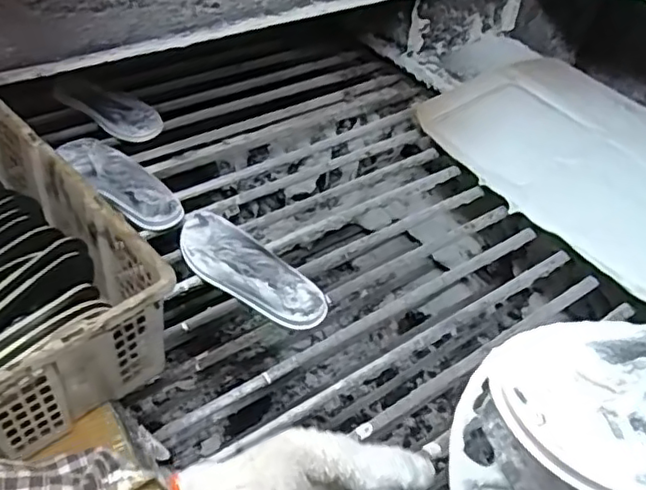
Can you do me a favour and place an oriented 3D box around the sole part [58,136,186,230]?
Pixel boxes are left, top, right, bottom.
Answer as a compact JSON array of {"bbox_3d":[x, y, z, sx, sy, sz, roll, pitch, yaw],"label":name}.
[{"bbox_3d":[-0.333,-0.111,1.033,0.260,0.025,0.088,35,53,28],"label":"sole part"}]

